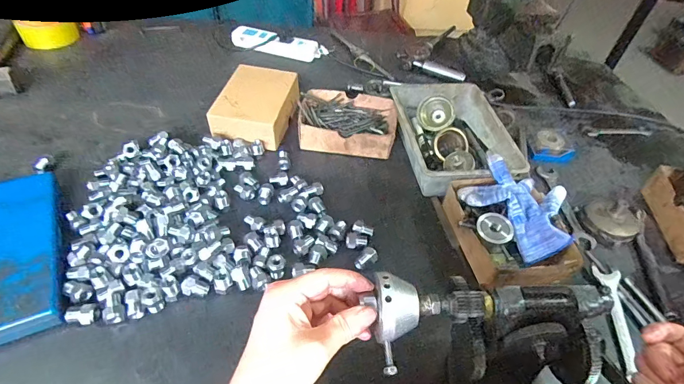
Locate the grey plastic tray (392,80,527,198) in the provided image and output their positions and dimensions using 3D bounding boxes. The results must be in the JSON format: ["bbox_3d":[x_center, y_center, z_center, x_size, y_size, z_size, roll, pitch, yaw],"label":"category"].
[{"bbox_3d":[0.187,-0.099,0.676,0.169,0.071,0.251,-3,47,-8],"label":"grey plastic tray"}]

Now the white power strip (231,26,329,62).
[{"bbox_3d":[-0.151,-0.349,0.898,0.226,0.035,0.050,13,47,7],"label":"white power strip"}]

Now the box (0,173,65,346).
[{"bbox_3d":[-0.399,0.070,0.470,0.091,0.026,0.252,-19,51,-22],"label":"box"}]

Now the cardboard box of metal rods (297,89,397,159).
[{"bbox_3d":[0.010,-0.127,0.699,0.173,0.054,0.137,5,46,0],"label":"cardboard box of metal rods"}]

